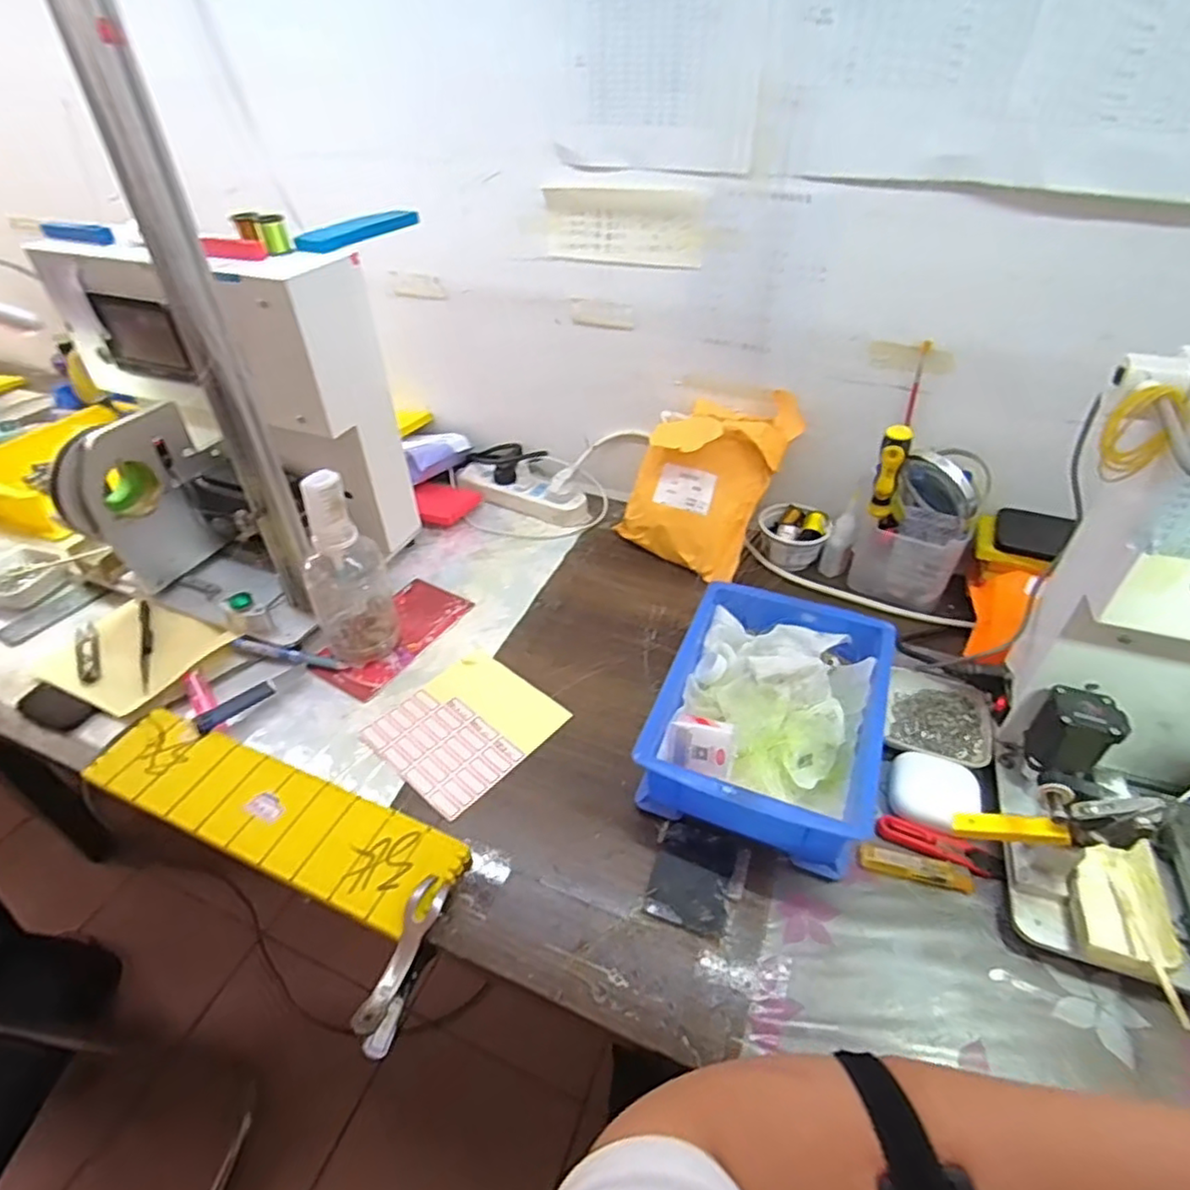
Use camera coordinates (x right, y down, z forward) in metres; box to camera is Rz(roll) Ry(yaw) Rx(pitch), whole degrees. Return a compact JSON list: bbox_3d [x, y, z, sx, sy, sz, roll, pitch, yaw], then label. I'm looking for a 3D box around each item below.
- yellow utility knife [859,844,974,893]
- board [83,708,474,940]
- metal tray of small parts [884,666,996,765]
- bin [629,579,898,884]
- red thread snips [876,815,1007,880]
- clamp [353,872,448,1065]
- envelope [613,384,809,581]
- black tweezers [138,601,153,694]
[{"bbox_3d":[0.245,0.207,0.497,0.079,0.009,0.020,11,42,14],"label":"yellow utility knife"},{"bbox_3d":[-0.271,0.179,0.541,0.343,0.013,0.079,15,43,18],"label":"board"},{"bbox_3d":[0.313,0.111,0.592,0.079,0.031,0.097,14,43,17],"label":"metal tray of small parts"},{"bbox_3d":[0.156,0.103,0.576,0.183,0.072,0.241,14,43,17],"label":"bin"},{"bbox_3d":[0.270,0.195,0.511,0.089,0.008,0.024,17,44,19],"label":"red thread snips"},{"bbox_3d":[-0.134,0.257,0.457,0.024,0.045,0.112,11,54,14],"label":"clamp"},{"bbox_3d":[0.129,-0.139,0.753,0.149,0.217,0.061,27,14,11],"label":"envelope"},{"bbox_3d":[-0.470,0.050,0.681,0.011,0.009,0.137,-19,44,-20],"label":"black tweezers"}]

